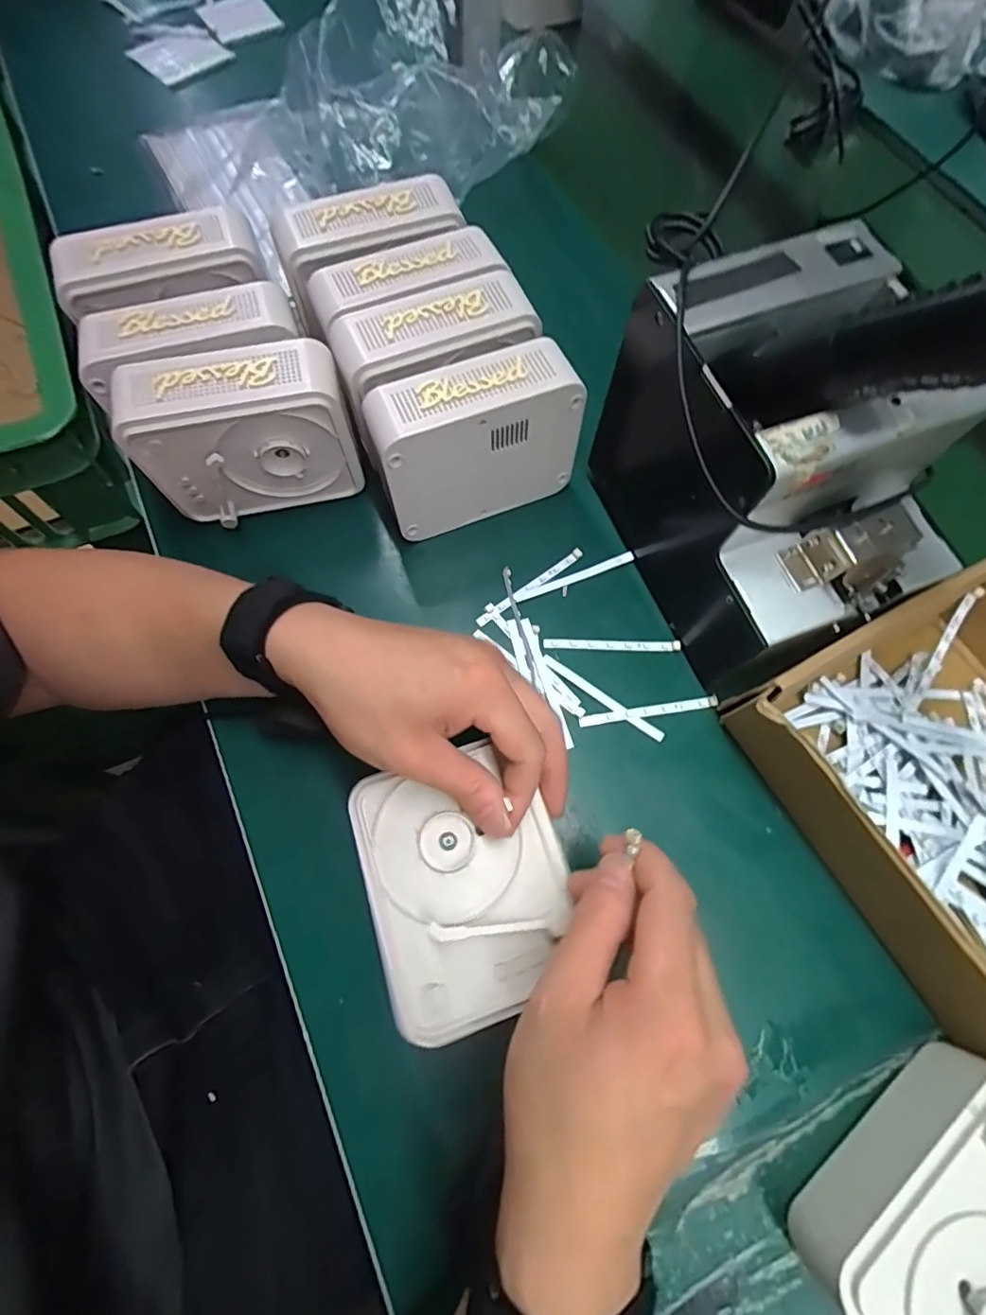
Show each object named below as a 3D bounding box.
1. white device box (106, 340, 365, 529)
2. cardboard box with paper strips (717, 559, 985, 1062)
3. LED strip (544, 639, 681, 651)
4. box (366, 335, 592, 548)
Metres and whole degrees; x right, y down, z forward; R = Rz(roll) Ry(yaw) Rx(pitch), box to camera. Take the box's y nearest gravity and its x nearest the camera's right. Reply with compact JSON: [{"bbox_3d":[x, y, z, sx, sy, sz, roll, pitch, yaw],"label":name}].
[{"bbox_3d":[-0.153,-0.137,0.340,0.123,0.092,0.048,-11,70,-8],"label":"white device box"},{"bbox_3d":[0.267,0.071,0.293,0.178,0.077,0.208,-28,73,-13],"label":"cardboard box with paper strips"},{"bbox_3d":[0.078,-0.008,0.354,0.088,0.004,0.007,1,81,1],"label":"LED strip"},{"bbox_3d":[-0.013,-0.136,0.343,0.130,0.096,0.046,-20,71,-11],"label":"box"}]

